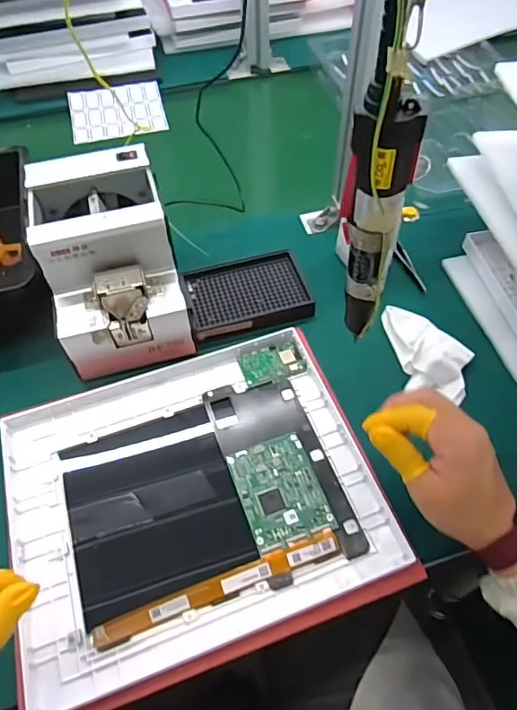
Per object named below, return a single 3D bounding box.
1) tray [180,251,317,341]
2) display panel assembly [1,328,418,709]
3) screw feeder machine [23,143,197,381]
[{"bbox_3d":[-0.013,-0.070,0.576,0.137,0.015,0.097,-15,55,-9],"label":"tray"},{"bbox_3d":[-0.060,0.119,0.453,0.304,0.018,0.252,-18,58,-10],"label":"display panel assembly"},{"bbox_3d":[-0.146,-0.094,0.519,0.130,0.140,0.177,-15,55,-9],"label":"screw feeder machine"}]

